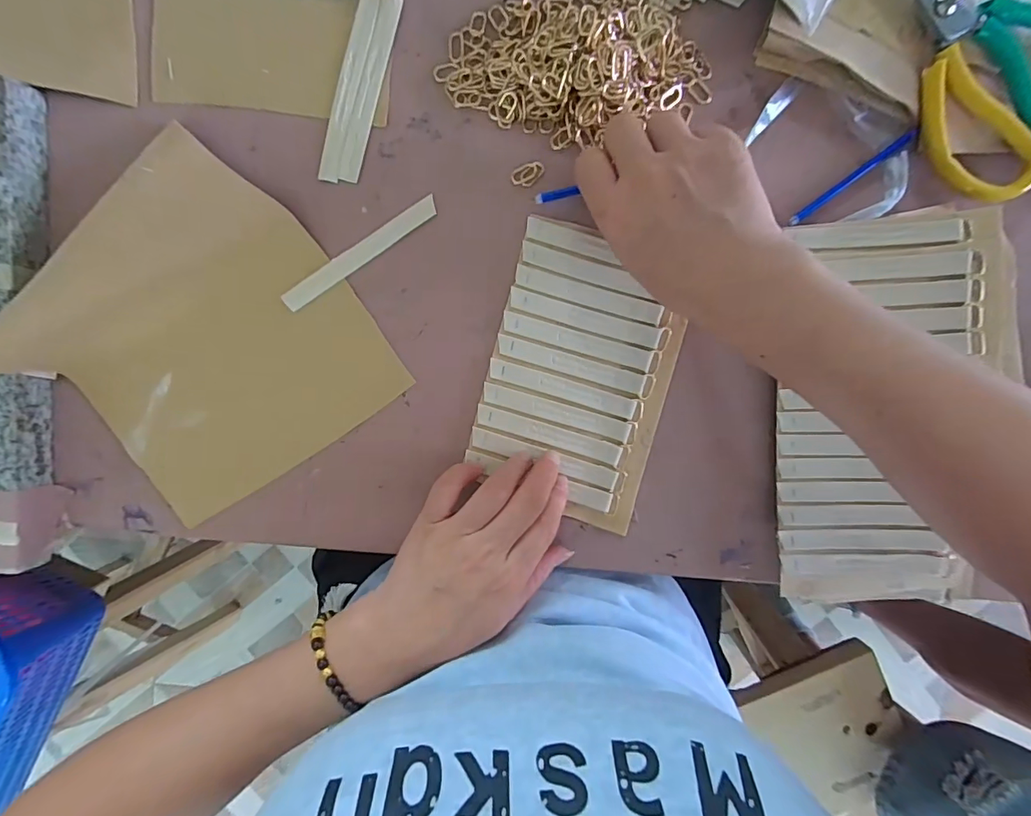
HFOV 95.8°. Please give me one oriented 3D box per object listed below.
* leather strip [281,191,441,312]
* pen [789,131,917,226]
[{"bbox_3d":[-0.101,-0.101,0.304,0.114,0.004,0.014,-35,97,0],"label":"leather strip"},{"bbox_3d":[0.219,-0.150,0.304,0.092,0.011,0.006,-36,94,2],"label":"pen"}]

